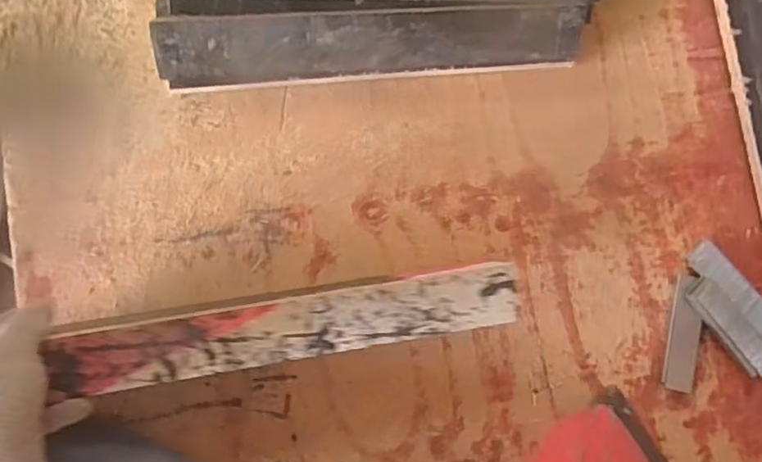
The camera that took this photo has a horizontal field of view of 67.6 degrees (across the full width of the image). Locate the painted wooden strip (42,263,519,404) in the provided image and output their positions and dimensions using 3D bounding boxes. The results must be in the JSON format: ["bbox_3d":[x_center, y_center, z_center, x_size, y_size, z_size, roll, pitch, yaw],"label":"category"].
[{"bbox_3d":[-0.060,0.071,0.438,0.344,0.013,0.054,-8,84,-10],"label":"painted wooden strip"}]

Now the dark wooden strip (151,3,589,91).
[{"bbox_3d":[-0.003,-0.160,0.494,0.359,0.020,0.062,-5,122,-7],"label":"dark wooden strip"}]

